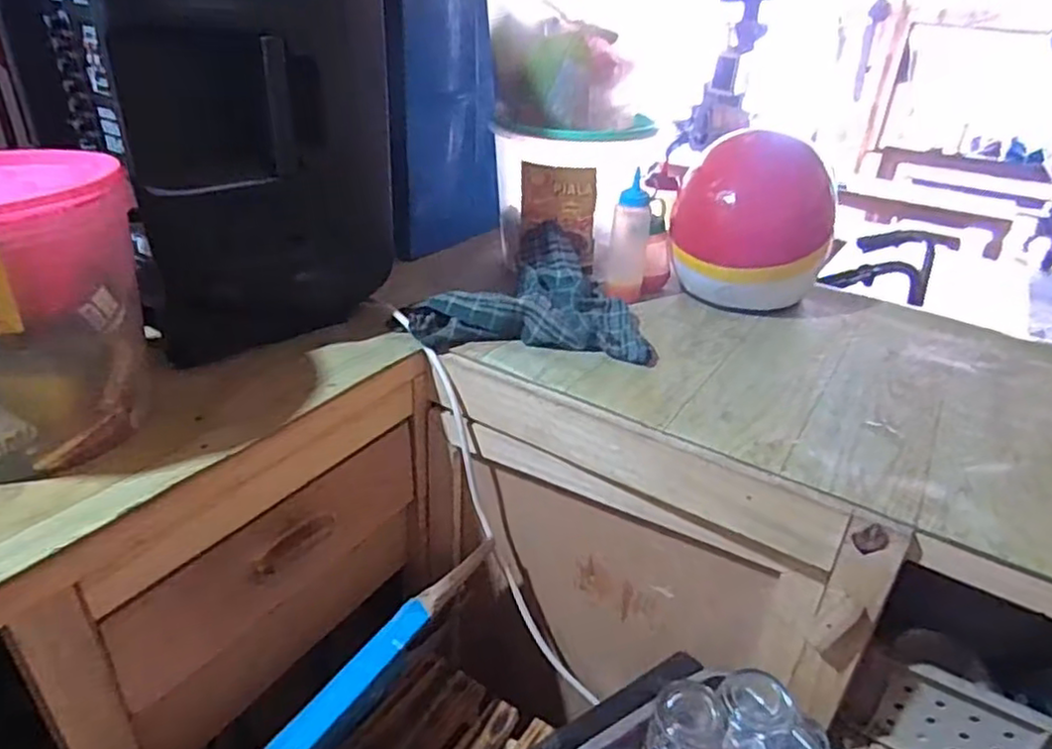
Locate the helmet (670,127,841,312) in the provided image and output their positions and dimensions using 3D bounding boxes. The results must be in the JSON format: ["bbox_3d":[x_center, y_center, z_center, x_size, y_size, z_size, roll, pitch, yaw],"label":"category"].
[{"bbox_3d":[0.322,-0.213,0.980,0.207,0.234,0.217,9,32,10],"label":"helmet"}]

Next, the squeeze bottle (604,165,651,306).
[{"bbox_3d":[0.153,-0.193,1.002,0.055,0.195,0.048,7,31,7],"label":"squeeze bottle"}]

